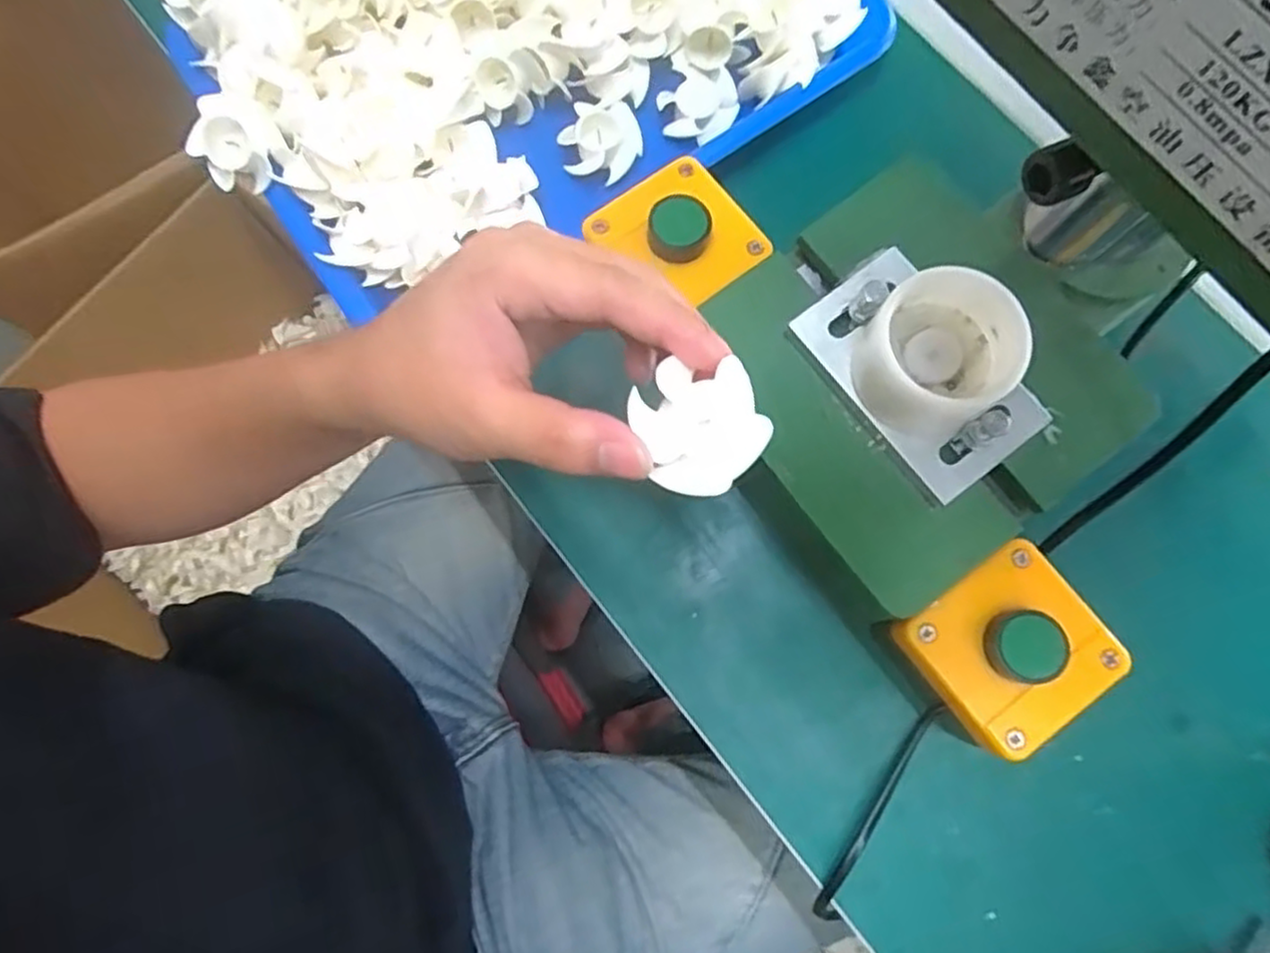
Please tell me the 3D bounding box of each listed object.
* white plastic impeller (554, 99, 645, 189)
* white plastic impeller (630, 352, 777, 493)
[{"bbox_3d":[-0.018,-0.182,0.388,0.042,0.017,0.035,10,78,3],"label":"white plastic impeller"},{"bbox_3d":[0.021,-0.016,0.226,0.039,0.015,0.040,-20,78,-4],"label":"white plastic impeller"}]

